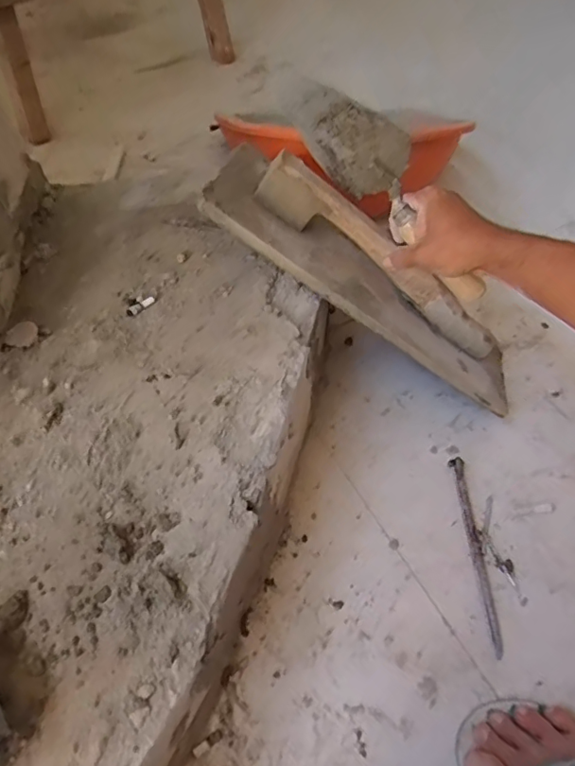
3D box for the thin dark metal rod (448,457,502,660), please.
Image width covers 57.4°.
[{"bbox_3d":[0.216,0.188,0.597,0.016,0.014,0.214,-3,56,-3],"label":"thin dark metal rod"}]

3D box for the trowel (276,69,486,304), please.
[{"bbox_3d":[0.110,-0.209,0.568,0.302,0.082,0.040,43,62,-14],"label":"trowel"}]

